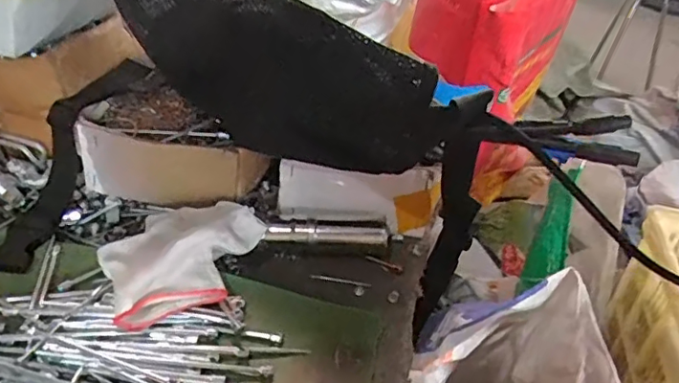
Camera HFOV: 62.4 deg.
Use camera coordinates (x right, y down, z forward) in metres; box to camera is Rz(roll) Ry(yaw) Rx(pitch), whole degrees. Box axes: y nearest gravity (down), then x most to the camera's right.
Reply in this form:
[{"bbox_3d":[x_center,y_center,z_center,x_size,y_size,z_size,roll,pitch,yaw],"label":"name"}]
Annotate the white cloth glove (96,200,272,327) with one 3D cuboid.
[{"bbox_3d":[-0.104,0.037,0.376,0.103,0.039,0.092,-13,39,-27],"label":"white cloth glove"}]

